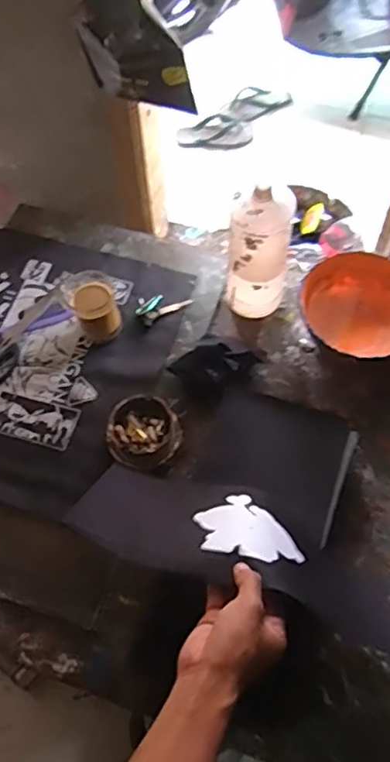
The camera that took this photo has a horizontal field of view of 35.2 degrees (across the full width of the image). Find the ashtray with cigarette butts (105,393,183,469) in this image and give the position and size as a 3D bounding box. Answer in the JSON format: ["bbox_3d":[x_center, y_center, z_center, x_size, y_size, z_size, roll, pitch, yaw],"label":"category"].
[{"bbox_3d":[-0.068,0.071,0.822,0.094,0.045,0.095,-1,63,1],"label":"ashtray with cigarette butts"}]

